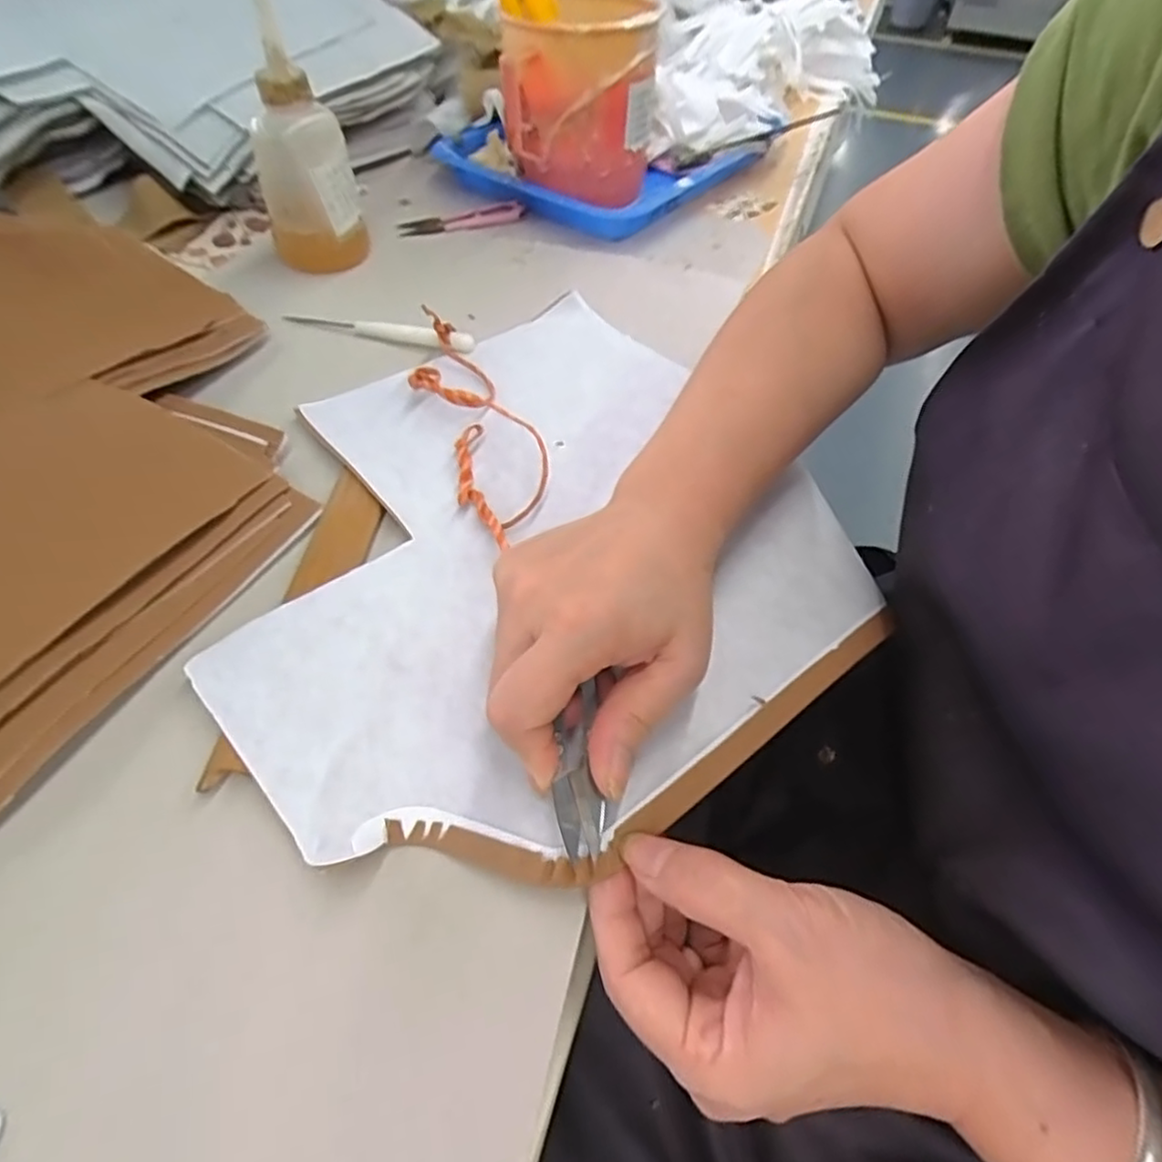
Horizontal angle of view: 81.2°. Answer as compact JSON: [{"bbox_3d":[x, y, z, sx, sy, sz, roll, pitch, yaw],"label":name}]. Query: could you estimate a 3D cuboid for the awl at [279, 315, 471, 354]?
[{"bbox_3d":[-0.131,-0.164,0.440,0.127,0.010,0.010,13,51,8],"label":"awl"}]

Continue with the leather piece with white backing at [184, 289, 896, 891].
[{"bbox_3d":[-0.029,-0.025,0.328,0.295,0.014,0.296,-33,57,-23],"label":"leather piece with white backing"}]

